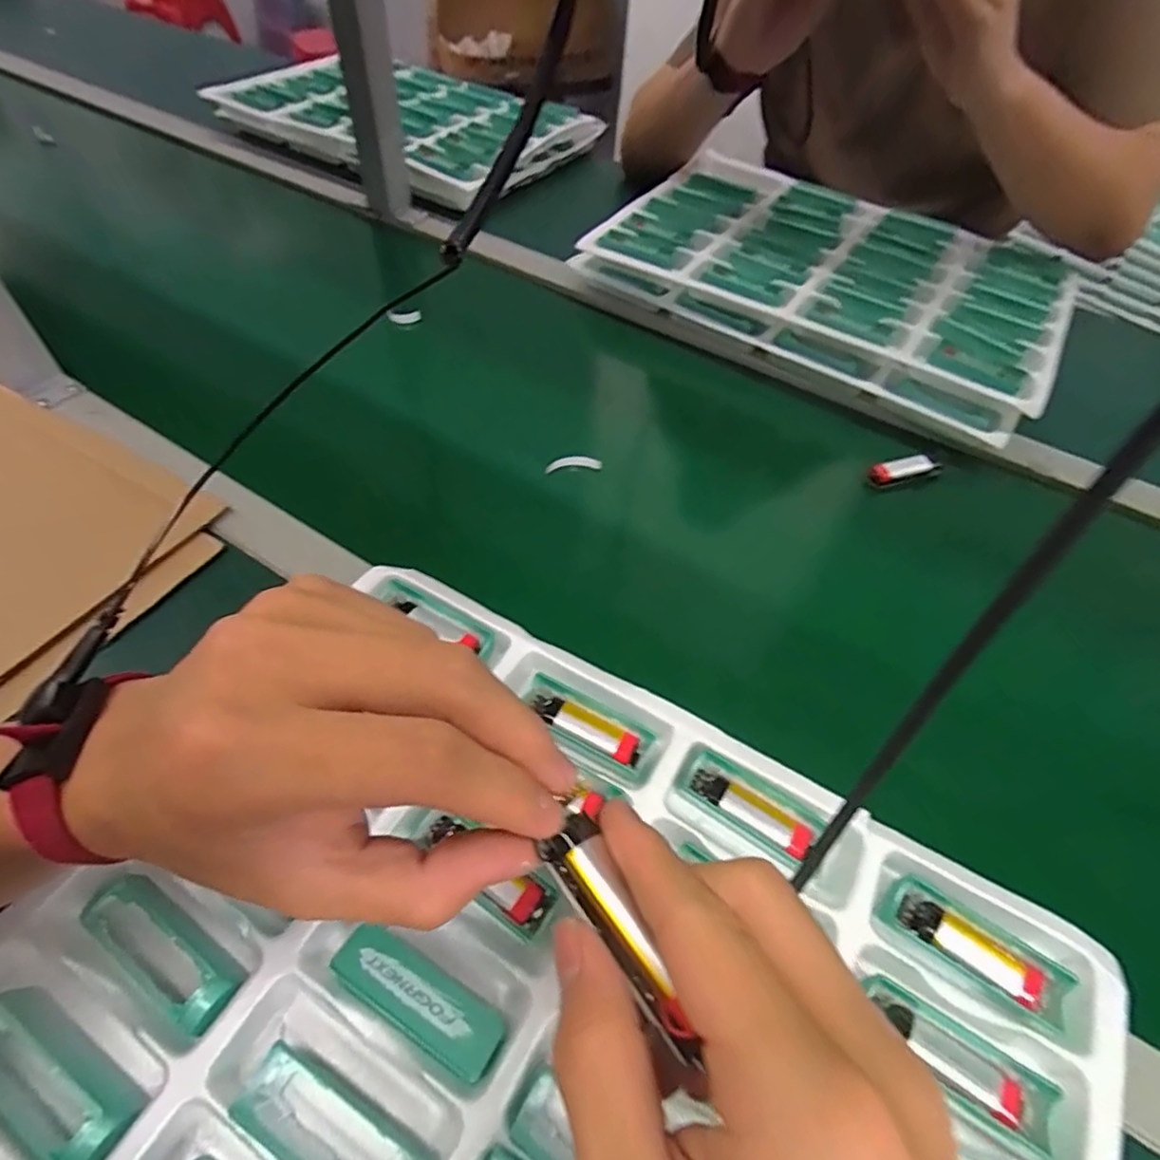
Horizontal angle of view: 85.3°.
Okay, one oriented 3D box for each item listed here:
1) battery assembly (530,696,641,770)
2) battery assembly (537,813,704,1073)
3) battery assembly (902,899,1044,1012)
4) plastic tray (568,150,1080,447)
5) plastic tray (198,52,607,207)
[{"bbox_3d":[0.003,0.085,0.364,0.068,0.006,0.017,25,56,13],"label":"battery assembly"},{"bbox_3d":[0.011,0.088,0.155,0.014,0.008,0.057,-26,64,-20],"label":"battery assembly"},{"bbox_3d":[0.189,0.178,0.304,0.064,0.007,0.018,30,57,17],"label":"battery assembly"},{"bbox_3d":[0.272,-0.334,0.685,0.464,0.043,0.311,31,58,18],"label":"plastic tray"},{"bbox_3d":[-0.256,-0.660,0.898,0.480,0.061,0.298,24,56,13],"label":"plastic tray"}]

